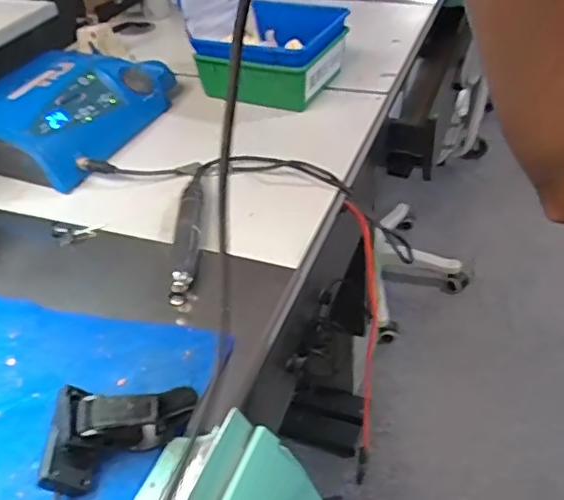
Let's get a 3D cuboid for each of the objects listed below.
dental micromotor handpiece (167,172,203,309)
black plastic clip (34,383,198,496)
[{"bbox_3d":[-0.096,-0.012,0.589,0.026,0.025,0.183,-6,40,1],"label":"dental micromotor handpiece"},{"bbox_3d":[-0.116,0.116,0.411,0.104,0.045,0.061,-22,43,-18],"label":"black plastic clip"}]

